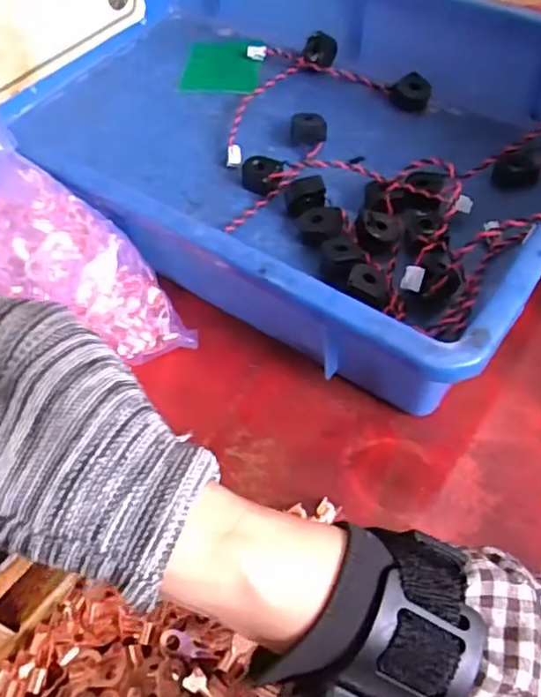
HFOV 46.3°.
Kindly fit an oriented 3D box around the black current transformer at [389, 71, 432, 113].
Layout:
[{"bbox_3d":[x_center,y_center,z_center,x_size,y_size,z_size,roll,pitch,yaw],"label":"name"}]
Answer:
[{"bbox_3d":[0.104,-0.191,0.473,0.030,0.026,0.016,13,56,11],"label":"black current transformer"}]

